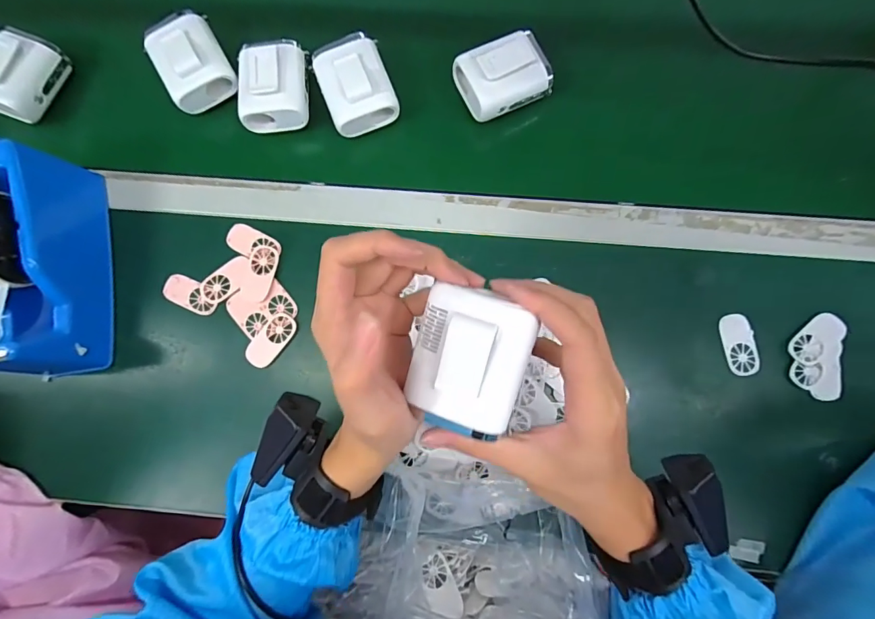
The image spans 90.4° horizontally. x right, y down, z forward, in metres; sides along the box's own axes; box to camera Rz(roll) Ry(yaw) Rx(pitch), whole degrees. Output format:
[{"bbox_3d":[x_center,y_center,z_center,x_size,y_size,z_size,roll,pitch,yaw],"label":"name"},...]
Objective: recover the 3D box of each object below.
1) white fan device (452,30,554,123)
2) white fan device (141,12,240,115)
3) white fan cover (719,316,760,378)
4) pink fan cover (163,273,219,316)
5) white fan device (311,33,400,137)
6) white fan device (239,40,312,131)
[{"bbox_3d":[0.064,-0.235,0.433,0.086,0.030,0.065,-24,83,-7],"label":"white fan device"},{"bbox_3d":[-0.257,-0.262,0.448,0.067,0.039,0.094,-29,84,-7],"label":"white fan device"},{"bbox_3d":[0.292,0.034,0.419,0.029,0.004,0.058,-9,82,-5],"label":"white fan cover"},{"bbox_3d":[-0.250,-0.015,0.444,0.056,0.007,0.029,23,81,0],"label":"pink fan cover"},{"bbox_3d":[-0.083,-0.230,0.439,0.066,0.038,0.089,-19,83,-6],"label":"white fan device"},{"bbox_3d":[-0.166,-0.232,0.443,0.066,0.039,0.087,-3,81,-4],"label":"white fan device"}]

